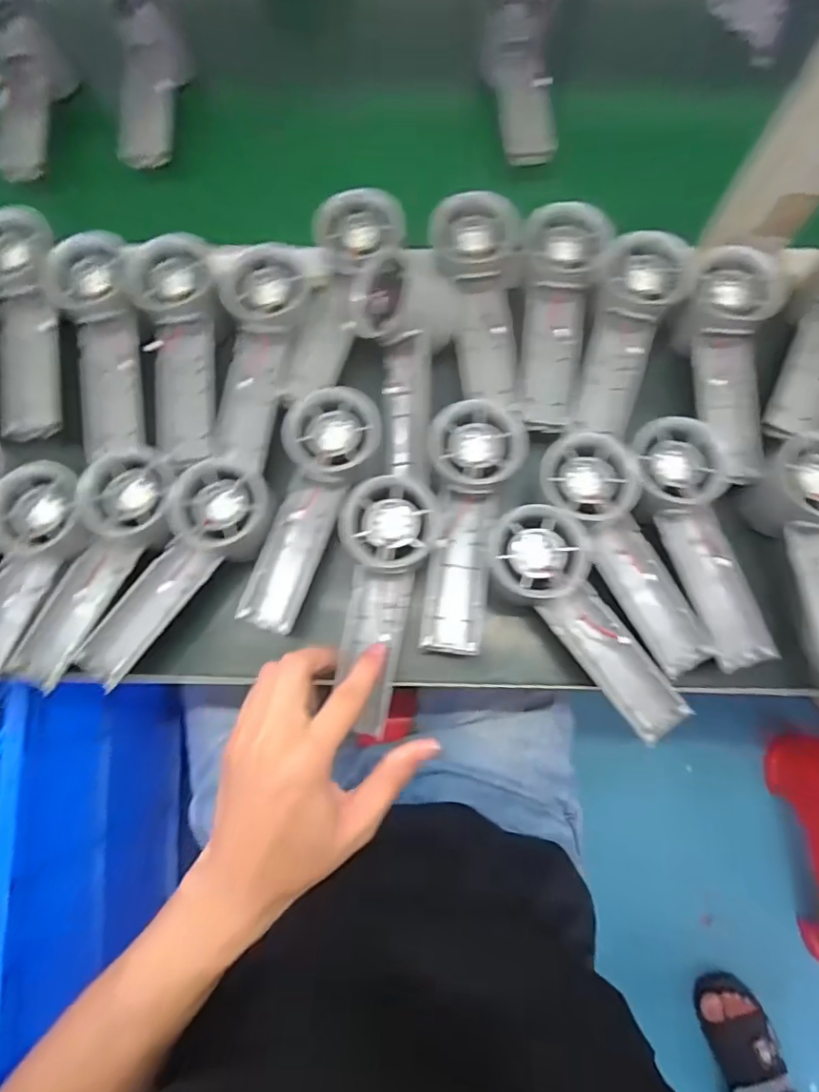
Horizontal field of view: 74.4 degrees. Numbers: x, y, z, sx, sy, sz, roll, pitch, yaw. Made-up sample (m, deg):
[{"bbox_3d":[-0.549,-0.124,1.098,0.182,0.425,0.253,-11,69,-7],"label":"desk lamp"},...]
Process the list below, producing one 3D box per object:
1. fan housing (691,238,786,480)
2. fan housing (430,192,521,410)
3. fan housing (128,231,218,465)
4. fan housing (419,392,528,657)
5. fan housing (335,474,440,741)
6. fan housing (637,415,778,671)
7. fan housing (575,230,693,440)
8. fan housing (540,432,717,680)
[{"bbox_3d":[0.225,-0.124,0.376,0.053,0.029,0.156,-1,91,0],"label":"fan housing"},{"bbox_3d":[0.049,-0.174,0.380,0.060,0.034,0.140,-2,77,0],"label":"fan housing"},{"bbox_3d":[-0.159,-0.140,0.379,0.053,0.025,0.161,-10,77,-2],"label":"fan housing"},{"bbox_3d":[0.037,-0.013,0.345,0.056,0.023,0.158,8,78,2],"label":"fan housing"},{"bbox_3d":[-0.018,0.036,0.340,0.057,0.023,0.156,6,91,2],"label":"fan housing"},{"bbox_3d":[0.190,-0.004,0.340,0.055,0.029,0.156,-21,78,-4],"label":"fan housing"},{"bbox_3d":[0.153,-0.145,0.383,0.058,0.035,0.145,14,92,4],"label":"fan housing"},{"bbox_3d":[0.142,0.002,0.338,0.055,0.032,0.157,-31,79,-6],"label":"fan housing"}]

